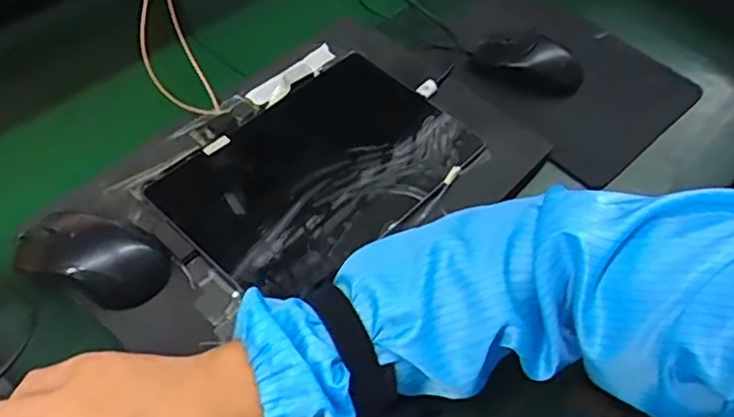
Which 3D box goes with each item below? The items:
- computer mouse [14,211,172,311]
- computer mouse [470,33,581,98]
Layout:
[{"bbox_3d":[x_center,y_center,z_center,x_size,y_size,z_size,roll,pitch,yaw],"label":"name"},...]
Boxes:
[{"bbox_3d":[-0.203,0.034,0.479,0.106,0.032,0.057,14,53,7],"label":"computer mouse"},{"bbox_3d":[0.172,-0.157,0.685,0.114,0.037,0.057,19,54,10],"label":"computer mouse"}]

